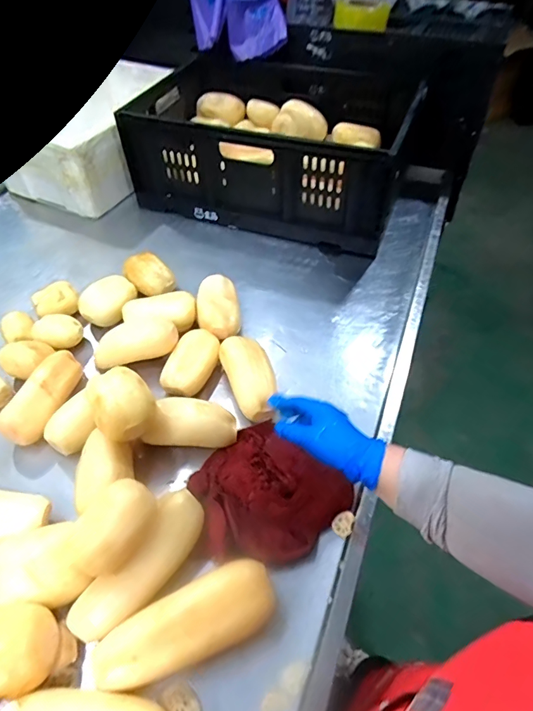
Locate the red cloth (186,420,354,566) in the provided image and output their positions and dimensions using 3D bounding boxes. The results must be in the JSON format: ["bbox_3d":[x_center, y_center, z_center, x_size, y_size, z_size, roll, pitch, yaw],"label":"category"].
[{"bbox_3d":[-0.007,0.180,0.581,0.182,0.033,0.181,36,58,29],"label":"red cloth"}]

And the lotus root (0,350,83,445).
[{"bbox_3d":[-0.345,0.061,0.681,0.058,0.063,0.166,10,49,10],"label":"lotus root"}]

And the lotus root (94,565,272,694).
[{"bbox_3d":[-0.085,0.294,0.471,0.194,0.053,0.072,-17,50,-13],"label":"lotus root"}]

